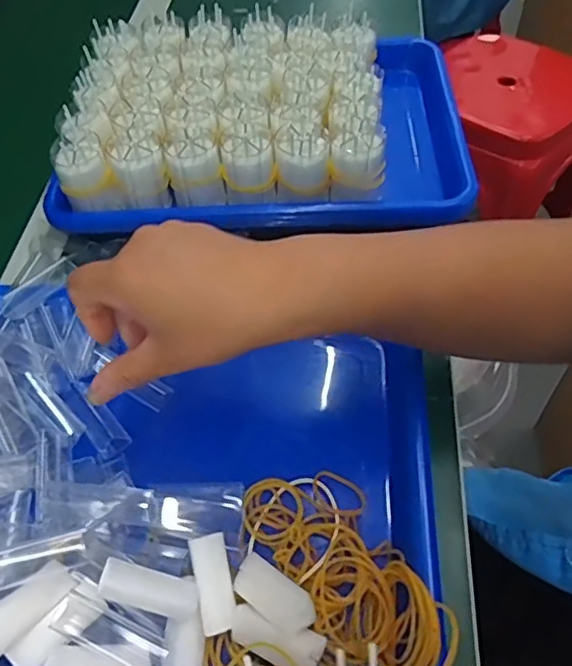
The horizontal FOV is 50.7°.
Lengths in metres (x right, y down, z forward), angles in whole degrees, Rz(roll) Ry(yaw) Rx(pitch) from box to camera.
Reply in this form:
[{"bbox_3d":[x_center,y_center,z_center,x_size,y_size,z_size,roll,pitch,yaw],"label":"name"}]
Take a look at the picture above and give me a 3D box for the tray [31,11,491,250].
[{"bbox_3d":[-0.018,-0.190,0.514,0.327,0.094,0.236,-1,52,2],"label":"tray"}]

